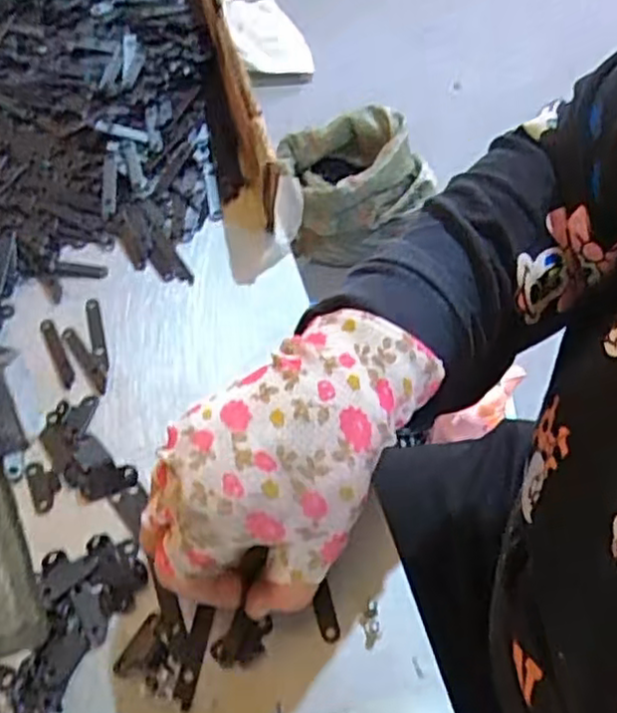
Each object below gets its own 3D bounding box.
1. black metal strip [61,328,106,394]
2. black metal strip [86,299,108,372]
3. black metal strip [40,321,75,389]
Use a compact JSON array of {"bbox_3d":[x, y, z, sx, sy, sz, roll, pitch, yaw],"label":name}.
[{"bbox_3d":[-0.130,0.001,0.408,0.011,0.004,0.054,-34,61,-18],"label":"black metal strip"},{"bbox_3d":[-0.127,-0.014,0.423,0.008,0.004,0.056,-15,57,-7],"label":"black metal strip"},{"bbox_3d":[-0.149,-0.002,0.418,0.009,0.004,0.056,-25,59,-13],"label":"black metal strip"}]

